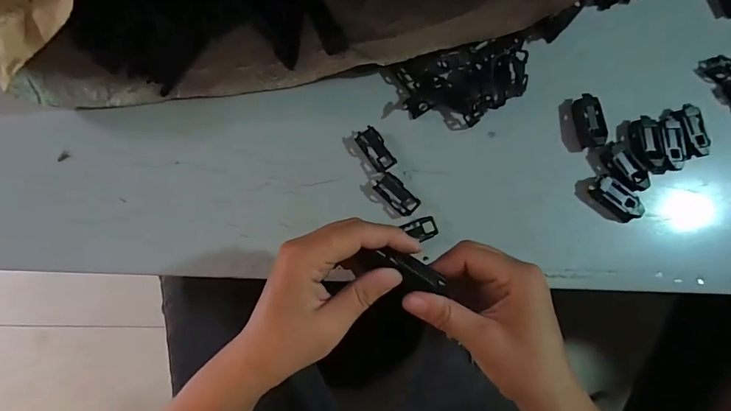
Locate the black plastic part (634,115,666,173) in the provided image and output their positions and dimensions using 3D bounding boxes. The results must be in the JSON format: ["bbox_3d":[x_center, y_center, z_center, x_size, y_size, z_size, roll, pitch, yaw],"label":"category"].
[{"bbox_3d":[0.261,-0.056,0.379,0.022,0.014,0.053,-7,85,-7],"label":"black plastic part"}]

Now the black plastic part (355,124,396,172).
[{"bbox_3d":[0.010,-0.048,0.356,0.019,0.014,0.039,-37,89,-8],"label":"black plastic part"}]

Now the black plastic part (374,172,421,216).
[{"bbox_3d":[0.027,-0.009,0.353,0.038,0.013,0.019,44,82,0],"label":"black plastic part"}]

